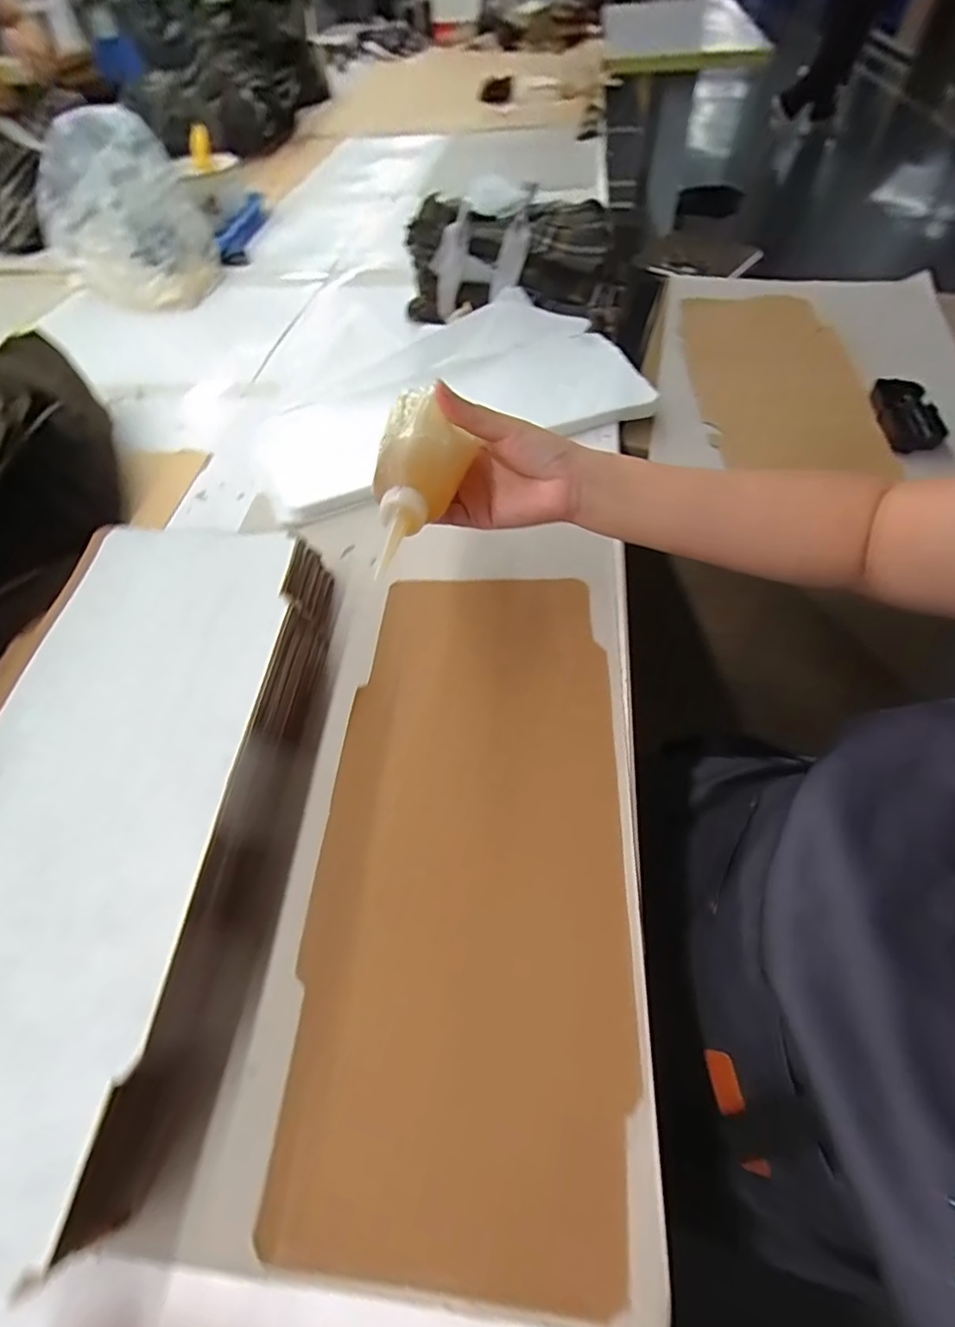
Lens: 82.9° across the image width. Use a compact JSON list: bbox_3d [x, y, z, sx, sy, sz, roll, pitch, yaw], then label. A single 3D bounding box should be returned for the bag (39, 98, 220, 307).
[{"bbox_3d":[-0.517,-0.654,0.794,0.221,0.174,0.208,-28,59,-15],"label":"bag"}]

